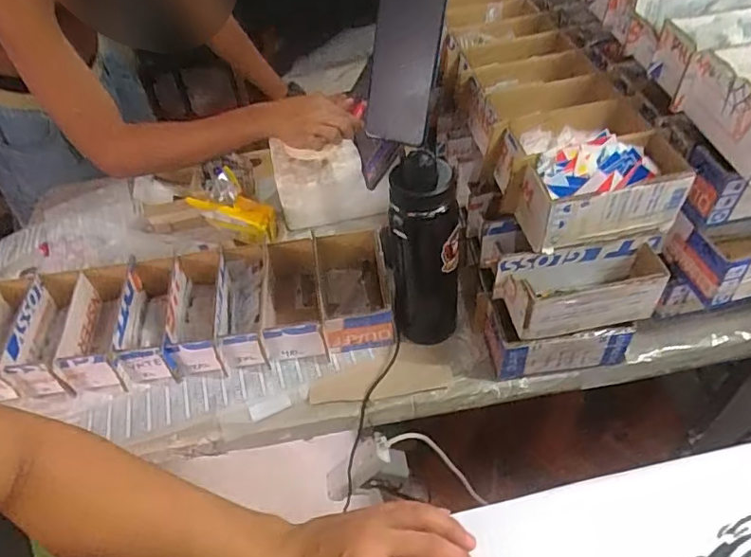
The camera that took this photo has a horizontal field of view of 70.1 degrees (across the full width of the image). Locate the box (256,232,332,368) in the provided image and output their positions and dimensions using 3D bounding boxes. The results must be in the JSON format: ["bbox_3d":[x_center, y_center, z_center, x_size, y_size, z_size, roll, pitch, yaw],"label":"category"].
[{"bbox_3d":[-0.112,0.027,0.731,0.087,0.072,0.180,-9,48,-2],"label":"box"}]

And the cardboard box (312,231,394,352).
[{"bbox_3d":[-0.030,0.016,0.735,0.095,0.072,0.168,-11,48,-3],"label":"cardboard box"}]

